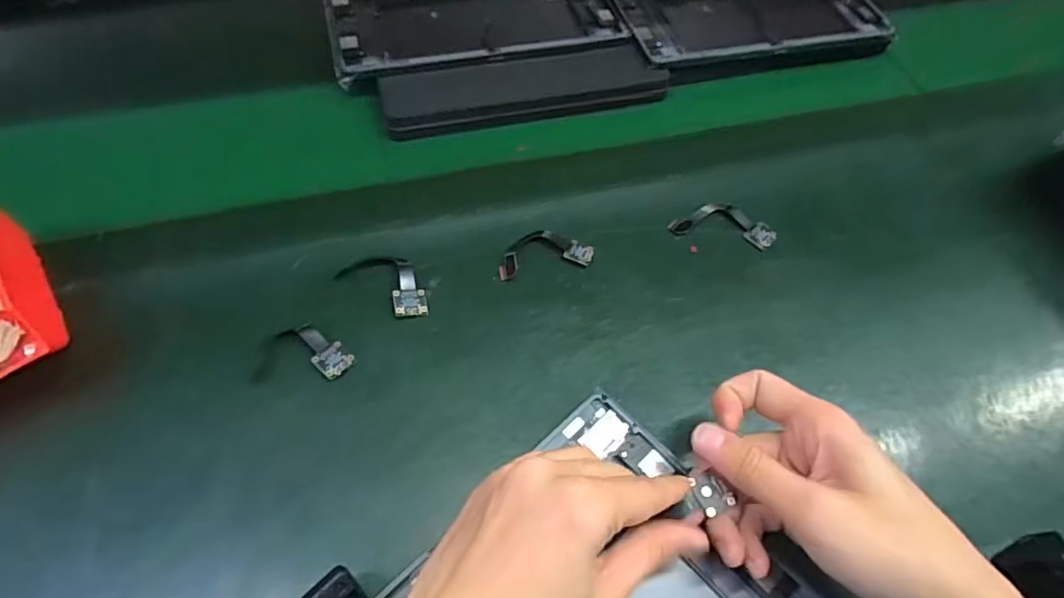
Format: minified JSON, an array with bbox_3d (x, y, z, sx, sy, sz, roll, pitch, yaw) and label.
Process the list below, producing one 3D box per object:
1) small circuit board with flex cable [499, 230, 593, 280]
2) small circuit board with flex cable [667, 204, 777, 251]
[{"bbox_3d":[0.009,-0.035,0.409,0.069,0.015,0.035,-11,58,-11],"label":"small circuit board with flex cable"},{"bbox_3d":[0.146,-0.058,0.439,0.080,0.010,0.034,10,57,3],"label":"small circuit board with flex cable"}]

